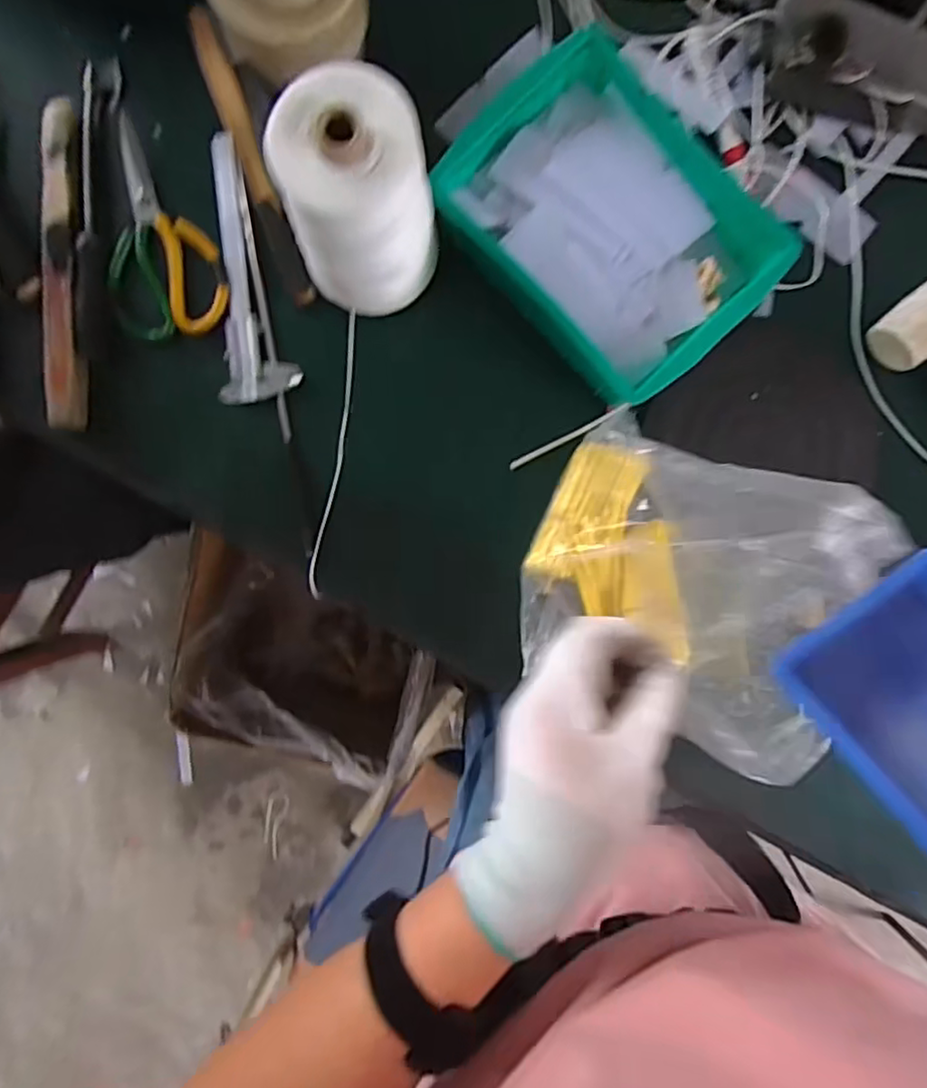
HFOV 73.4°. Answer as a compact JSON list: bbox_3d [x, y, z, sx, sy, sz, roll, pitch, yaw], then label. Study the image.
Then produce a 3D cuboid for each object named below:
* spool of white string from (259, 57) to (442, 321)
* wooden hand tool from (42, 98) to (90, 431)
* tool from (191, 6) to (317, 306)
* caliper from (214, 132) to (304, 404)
[{"bbox_3d":[-0.073,-0.245,0.457,0.092,0.163,0.097,0,92,1],"label":"spool of white string"},{"bbox_3d":[-0.343,-0.236,0.529,0.030,0.020,0.272,-2,92,1],"label":"wooden hand tool"},{"bbox_3d":[-0.178,-0.323,0.529,0.024,0.020,0.250,-20,91,2],"label":"tool"},{"bbox_3d":[-0.198,-0.236,0.539,0.067,0.008,0.220,-13,91,1],"label":"caliper"}]

